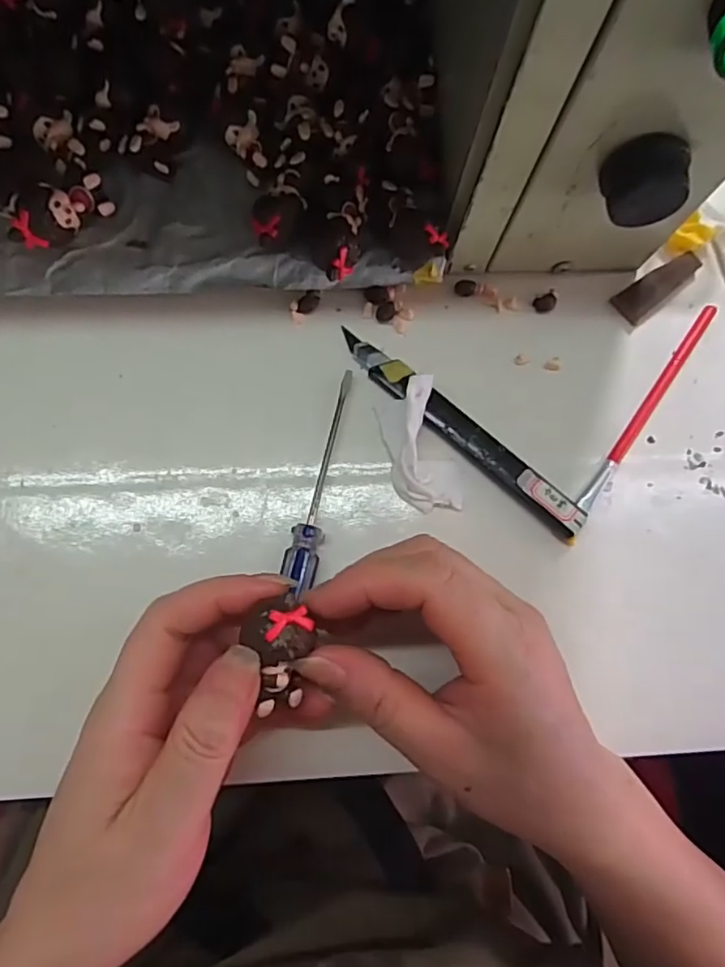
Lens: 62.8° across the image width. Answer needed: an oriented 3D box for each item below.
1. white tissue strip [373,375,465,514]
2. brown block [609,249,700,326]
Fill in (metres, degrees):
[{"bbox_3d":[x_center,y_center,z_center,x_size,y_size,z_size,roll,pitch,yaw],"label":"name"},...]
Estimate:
[{"bbox_3d":[0.027,-0.016,0.273,0.032,0.019,0.060,-20,81,-6],"label":"white tissue strip"},{"bbox_3d":[0.153,-0.101,0.303,0.050,0.004,0.018,-35,83,-8],"label":"brown block"}]

